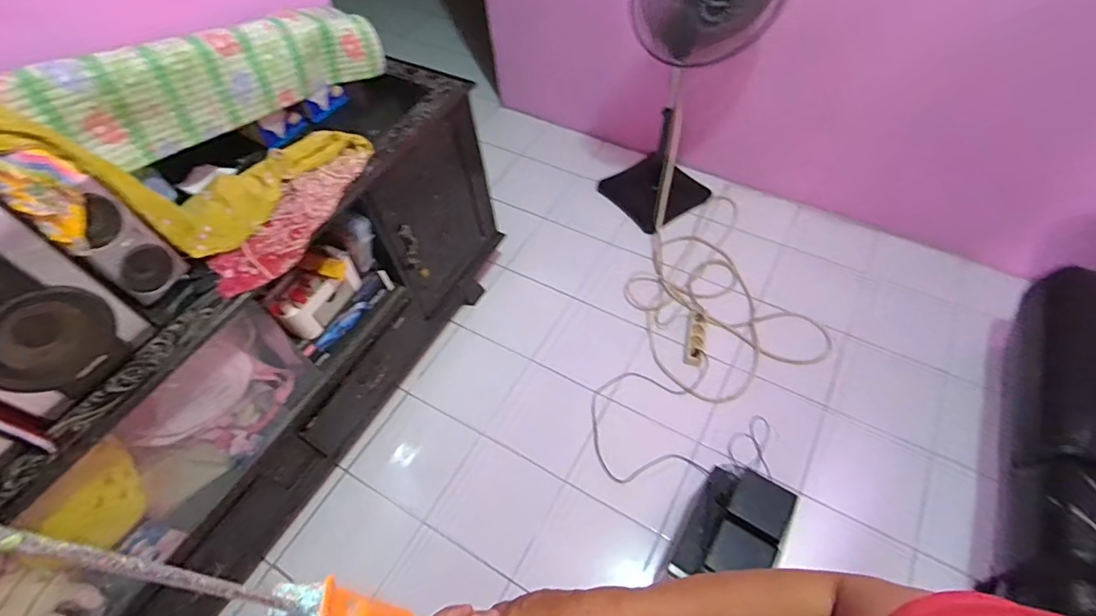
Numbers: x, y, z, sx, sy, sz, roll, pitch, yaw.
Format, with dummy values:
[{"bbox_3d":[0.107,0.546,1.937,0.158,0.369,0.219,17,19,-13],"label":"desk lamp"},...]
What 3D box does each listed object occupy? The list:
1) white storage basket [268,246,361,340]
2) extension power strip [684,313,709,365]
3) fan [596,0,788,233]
[{"bbox_3d":[-0.566,-0.037,1.265,0.102,0.144,0.214,22,58,18],"label":"white storage basket"},{"bbox_3d":[0.490,0.093,1.683,0.059,0.044,0.204,11,56,11],"label":"extension power strip"},{"bbox_3d":[0.447,-0.733,1.697,0.465,0.994,0.431,14,56,13],"label":"fan"}]

